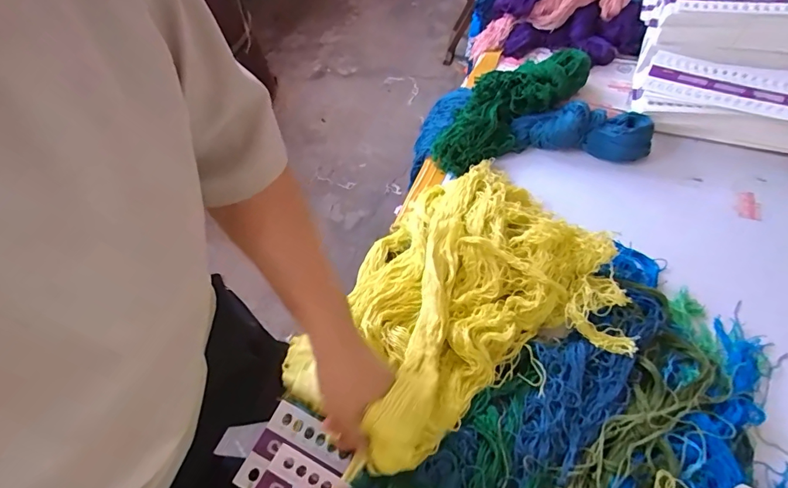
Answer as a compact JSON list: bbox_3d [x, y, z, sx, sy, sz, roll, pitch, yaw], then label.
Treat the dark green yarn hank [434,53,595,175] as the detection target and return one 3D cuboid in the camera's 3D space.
[{"bbox_3d":[0.212,-0.250,0.768,0.345,0.077,0.126,-34,59,-17],"label":"dark green yarn hank"}]

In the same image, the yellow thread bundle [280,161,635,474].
[{"bbox_3d":[0.070,0.049,0.532,0.388,0.128,0.302,-34,59,-17],"label":"yellow thread bundle"}]

